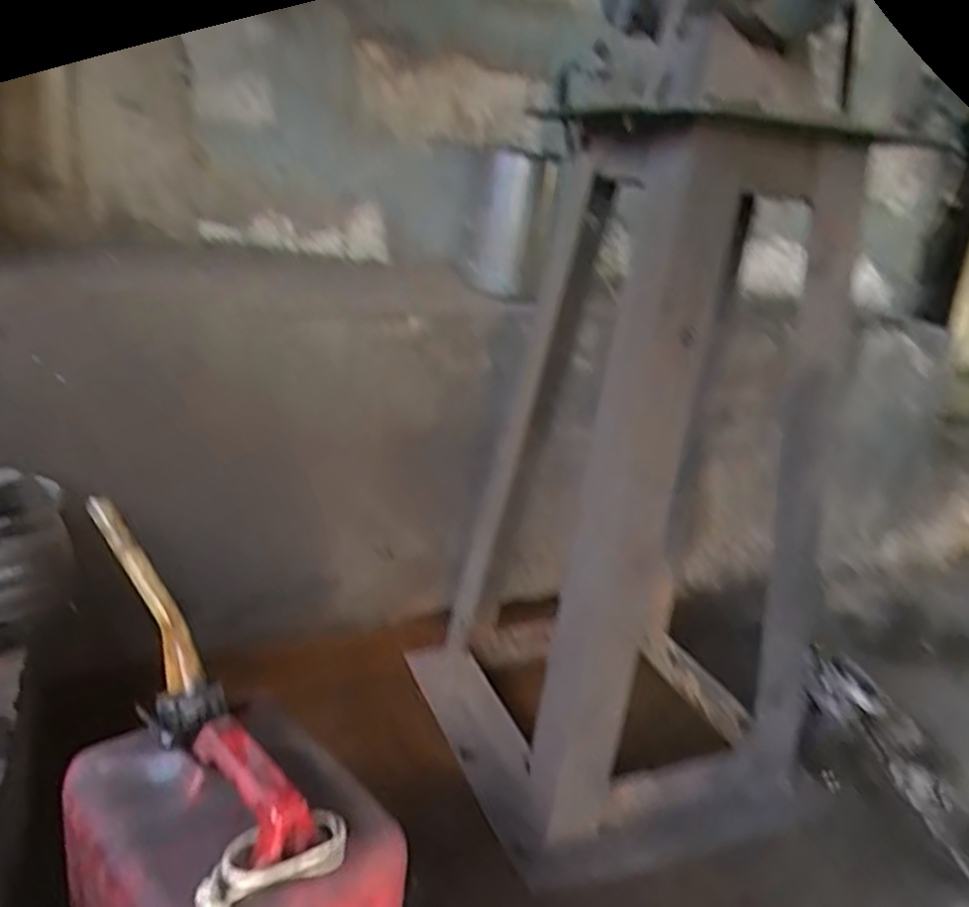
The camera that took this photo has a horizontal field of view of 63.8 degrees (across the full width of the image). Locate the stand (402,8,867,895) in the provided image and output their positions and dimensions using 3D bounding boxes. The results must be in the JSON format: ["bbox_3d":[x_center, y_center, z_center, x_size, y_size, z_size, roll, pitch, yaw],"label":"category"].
[{"bbox_3d":[0.166,0.014,0.885,0.321,0.845,0.394,-2,22,-25],"label":"stand"}]

